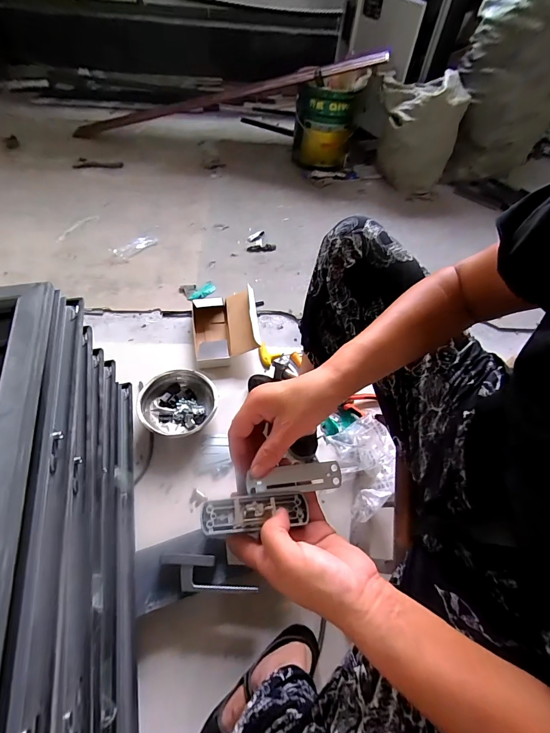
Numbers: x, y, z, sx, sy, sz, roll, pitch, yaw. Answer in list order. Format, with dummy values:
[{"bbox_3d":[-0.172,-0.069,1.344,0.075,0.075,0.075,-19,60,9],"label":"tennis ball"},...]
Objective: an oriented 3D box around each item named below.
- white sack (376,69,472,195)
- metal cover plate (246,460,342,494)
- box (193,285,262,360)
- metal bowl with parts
[{"bbox_3d":[0.596,-0.991,1.526,0.313,0.389,0.258,-7,54,-7],"label":"white sack"},{"bbox_3d":[0.022,0.112,0.349,0.090,0.004,0.027,-4,77,-9],"label":"metal cover plate"},{"bbox_3d":[-0.144,-0.112,1.015,0.182,0.088,0.223,-6,54,-7],"label":"box"},{"bbox_3d":[-0.236,0.098,0.872,0.183,0.075,0.177,1,54,-2],"label":"metal bowl with parts"}]

